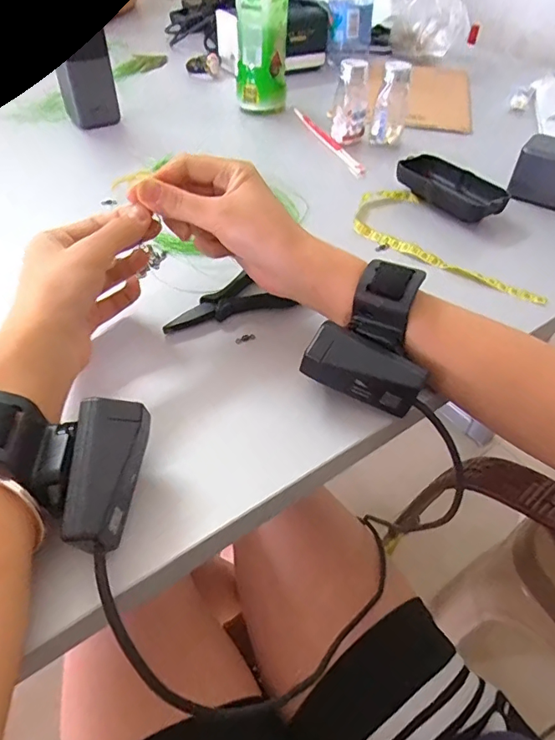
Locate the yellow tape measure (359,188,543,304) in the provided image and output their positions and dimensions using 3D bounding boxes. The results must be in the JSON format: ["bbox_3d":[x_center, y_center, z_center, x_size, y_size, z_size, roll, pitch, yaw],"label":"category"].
[{"bbox_3d":[0.151,-0.114,0.444,0.196,0.011,0.085,36,54,29],"label":"yellow tape measure"}]

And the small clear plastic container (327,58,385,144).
[{"bbox_3d":[0.087,-0.300,0.559,0.049,0.082,0.030,10,46,8],"label":"small clear plastic container"}]

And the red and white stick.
[{"bbox_3d":[0.057,-0.274,0.588,0.015,0.007,0.186,-16,48,-17],"label":"red and white stick"}]

